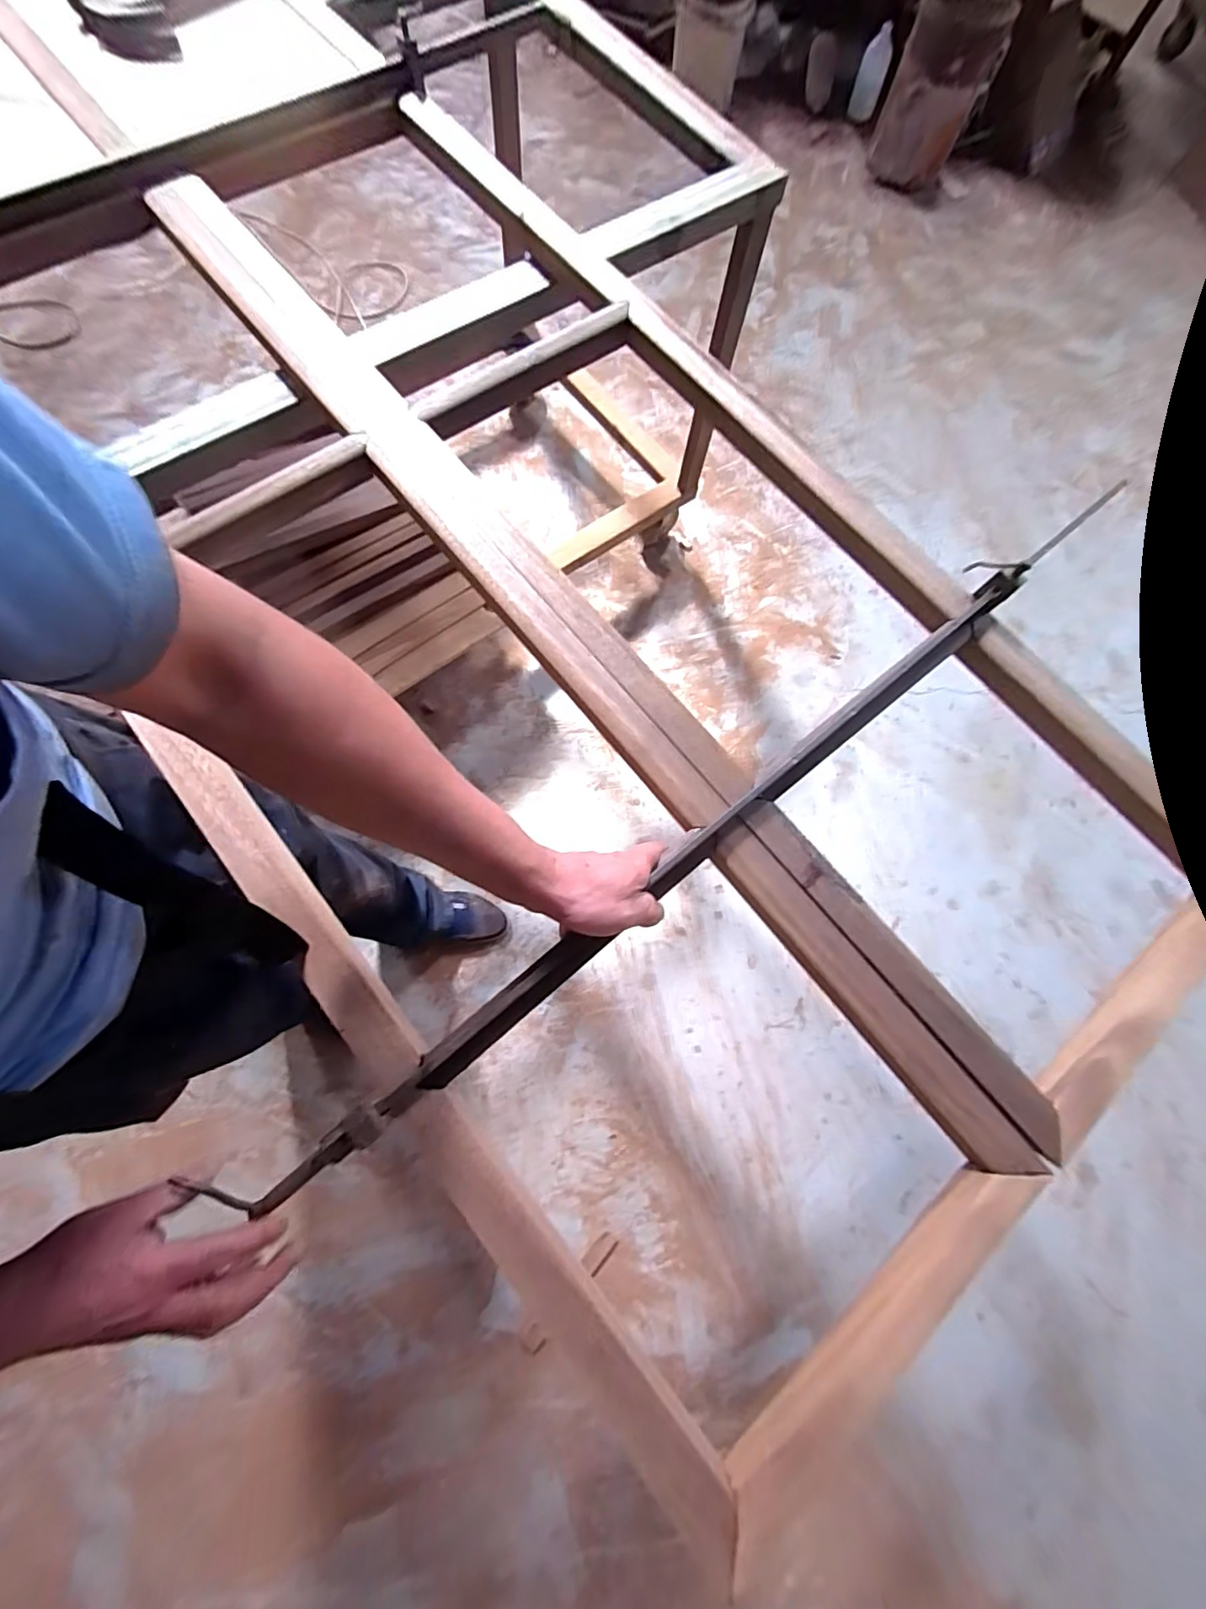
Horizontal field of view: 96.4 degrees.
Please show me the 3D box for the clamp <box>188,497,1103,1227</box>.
[{"bbox_3d":[0.088,0.027,0.456,0.867,0.063,0.041,-38,79,-12],"label":"clamp"}]

